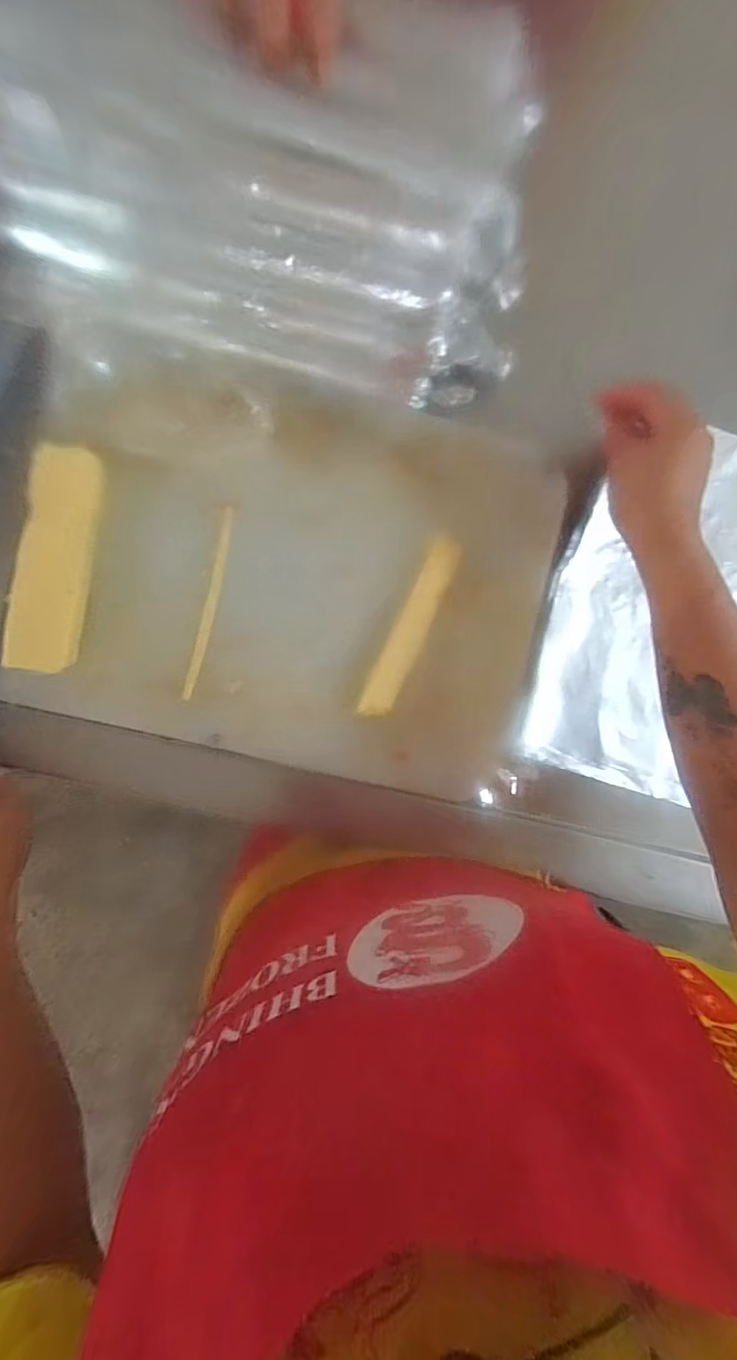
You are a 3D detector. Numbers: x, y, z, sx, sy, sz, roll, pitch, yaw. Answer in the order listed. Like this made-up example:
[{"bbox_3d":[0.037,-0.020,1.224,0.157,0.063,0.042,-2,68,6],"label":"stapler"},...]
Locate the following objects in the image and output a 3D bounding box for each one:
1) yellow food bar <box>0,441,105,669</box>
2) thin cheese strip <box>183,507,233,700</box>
[{"bbox_3d":[-0.224,-0.086,0.376,0.045,0.018,0.158,10,94,-6],"label":"yellow food bar"},{"bbox_3d":[-0.123,-0.059,0.407,0.009,0.008,0.149,13,93,-6],"label":"thin cheese strip"}]

